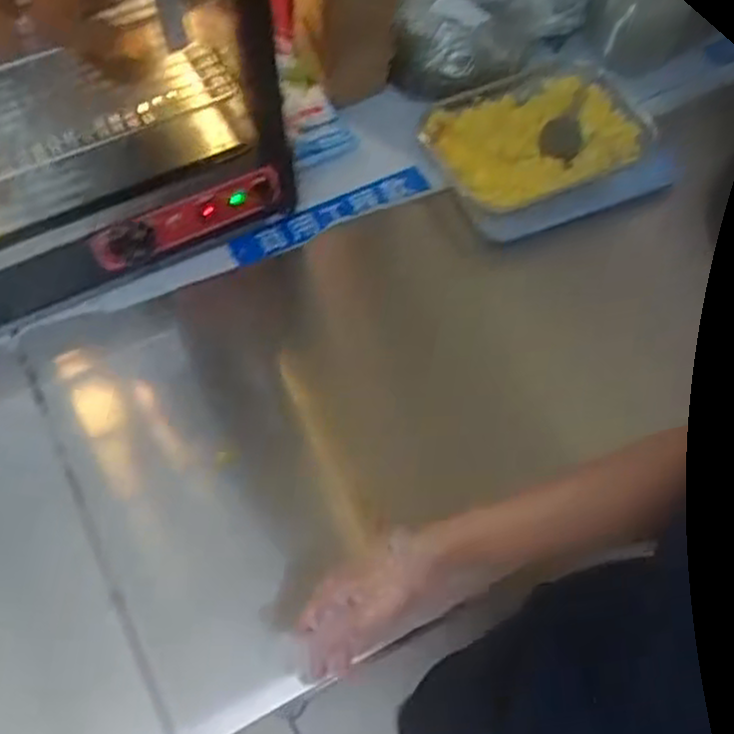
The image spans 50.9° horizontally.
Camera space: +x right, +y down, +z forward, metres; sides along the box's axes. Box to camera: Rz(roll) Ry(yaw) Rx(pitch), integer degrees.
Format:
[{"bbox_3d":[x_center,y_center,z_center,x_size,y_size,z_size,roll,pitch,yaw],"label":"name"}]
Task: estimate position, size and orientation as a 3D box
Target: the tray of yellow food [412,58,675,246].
[{"bbox_3d":[0.251,-0.318,1.086,0.312,0.052,0.253,-23,64,-13],"label":"tray of yellow food"}]

